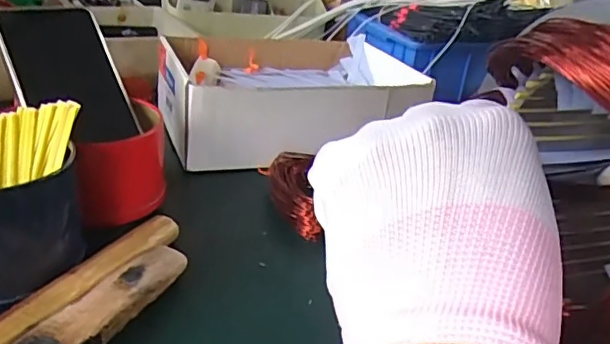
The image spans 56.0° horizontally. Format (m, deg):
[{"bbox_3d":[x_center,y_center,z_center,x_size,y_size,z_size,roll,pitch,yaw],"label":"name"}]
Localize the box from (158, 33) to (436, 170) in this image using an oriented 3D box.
[{"bbox_3d":[-0.017,-0.084,0.578,0.240,0.062,0.204,-4,29,-23],"label":"box"}]

